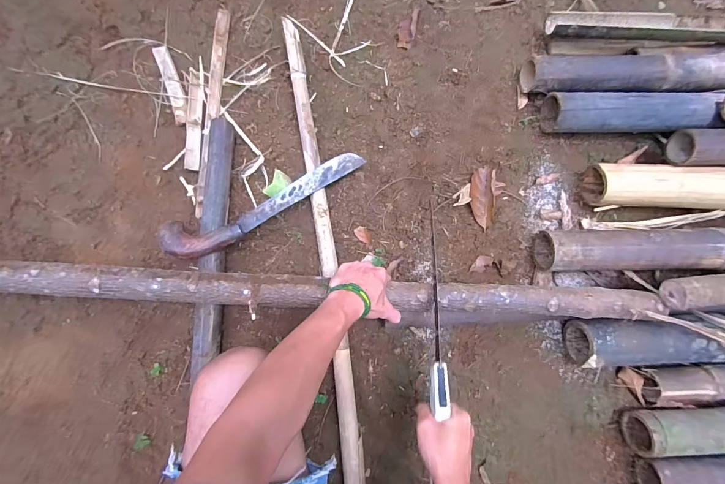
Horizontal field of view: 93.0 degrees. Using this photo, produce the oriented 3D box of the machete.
[{"bbox_3d":[-0.168,-0.067,0.620,0.372,0.038,0.072,-24,85,-5],"label":"machete"}]

